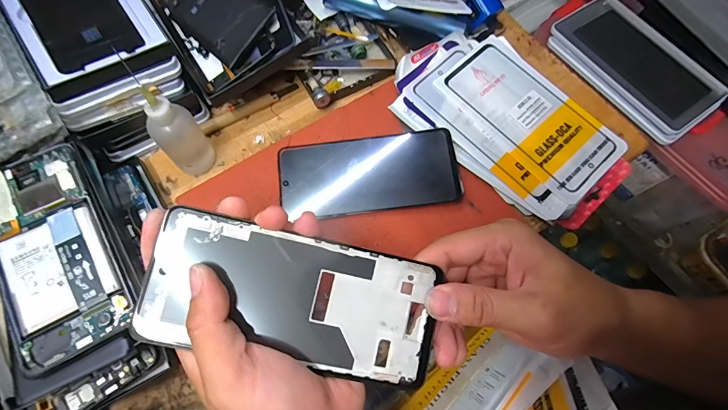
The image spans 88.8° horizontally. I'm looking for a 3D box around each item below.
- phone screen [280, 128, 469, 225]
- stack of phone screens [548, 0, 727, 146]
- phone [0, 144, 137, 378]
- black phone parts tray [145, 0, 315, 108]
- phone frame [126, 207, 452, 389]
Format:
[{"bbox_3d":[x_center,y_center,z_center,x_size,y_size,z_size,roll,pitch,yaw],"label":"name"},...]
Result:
[{"bbox_3d":[0.005,-0.030,0.344,0.162,0.007,0.073,-8,75,1],"label":"phone screen"},{"bbox_3d":[0.315,-0.165,0.434,0.103,0.021,0.185,-31,74,-13],"label":"stack of phone screens"},{"bbox_3d":[-0.219,0.030,0.260,0.069,0.014,0.152,-29,73,-12],"label":"phone"},{"bbox_3d":[-0.133,-0.186,0.351,0.114,0.030,0.184,-33,74,3],"label":"black phone parts tray"},{"bbox_3d":[-0.036,0.055,0.215,0.160,0.004,0.072,14,80,-9],"label":"phone frame"}]

